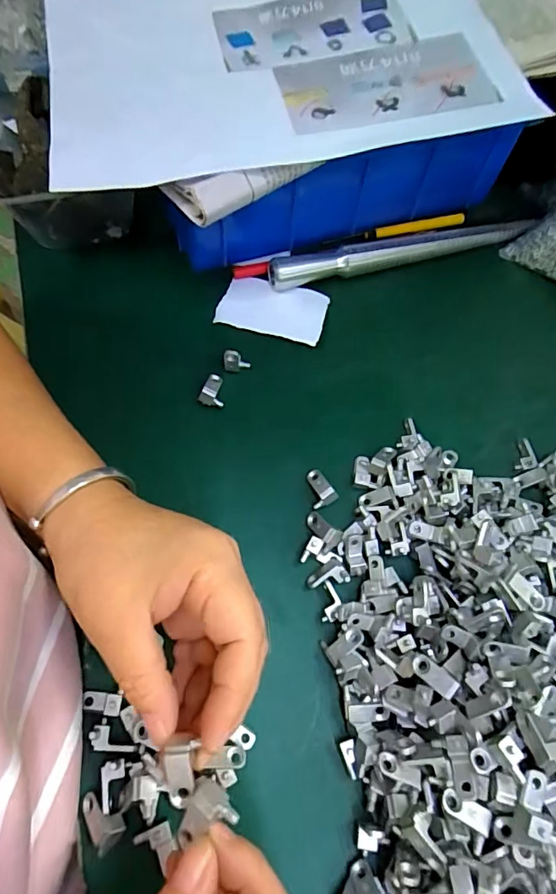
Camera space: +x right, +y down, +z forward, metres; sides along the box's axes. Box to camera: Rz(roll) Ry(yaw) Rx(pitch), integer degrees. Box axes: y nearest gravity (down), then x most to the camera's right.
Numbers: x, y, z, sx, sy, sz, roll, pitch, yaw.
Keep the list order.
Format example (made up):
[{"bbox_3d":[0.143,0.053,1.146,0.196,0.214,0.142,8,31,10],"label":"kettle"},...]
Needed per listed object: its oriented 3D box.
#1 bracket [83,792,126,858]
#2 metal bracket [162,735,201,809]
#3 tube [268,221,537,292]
[{"bbox_3d":[-0.083,0.176,0.231,0.015,0.007,0.025,-28,69,-15],"label":"bracket"},{"bbox_3d":[-0.037,0.124,0.186,0.012,0.005,0.023,0,84,-1],"label":"metal bracket"},{"bbox_3d":[0.099,-0.153,0.384,0.214,0.024,0.018,-13,66,-10],"label":"tube"}]

